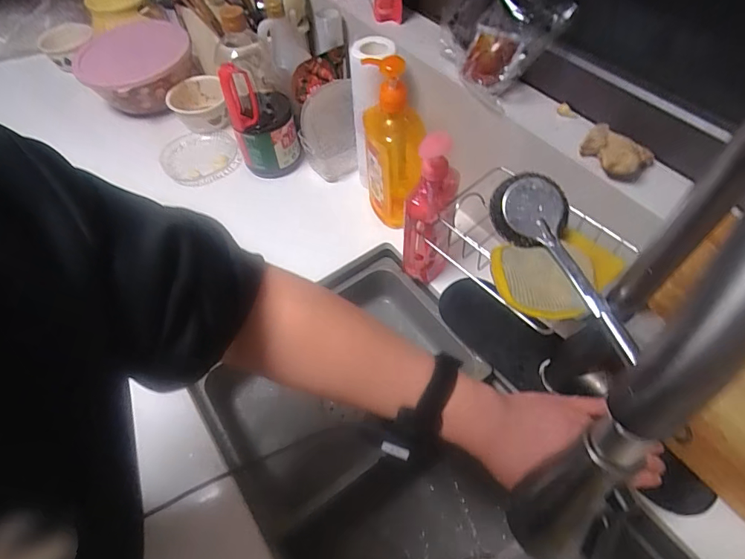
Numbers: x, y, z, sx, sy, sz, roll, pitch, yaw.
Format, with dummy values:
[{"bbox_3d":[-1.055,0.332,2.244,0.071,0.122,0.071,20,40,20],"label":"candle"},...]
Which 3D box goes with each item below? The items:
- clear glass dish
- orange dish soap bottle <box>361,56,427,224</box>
[{"bbox_3d":[-0.324,-0.230,0.830,0.153,0.035,0.123,29,61,21],"label":"clear glass dish"},{"bbox_3d":[0.030,-0.179,0.616,0.078,0.246,0.076,-9,55,-4],"label":"orange dish soap bottle"}]

